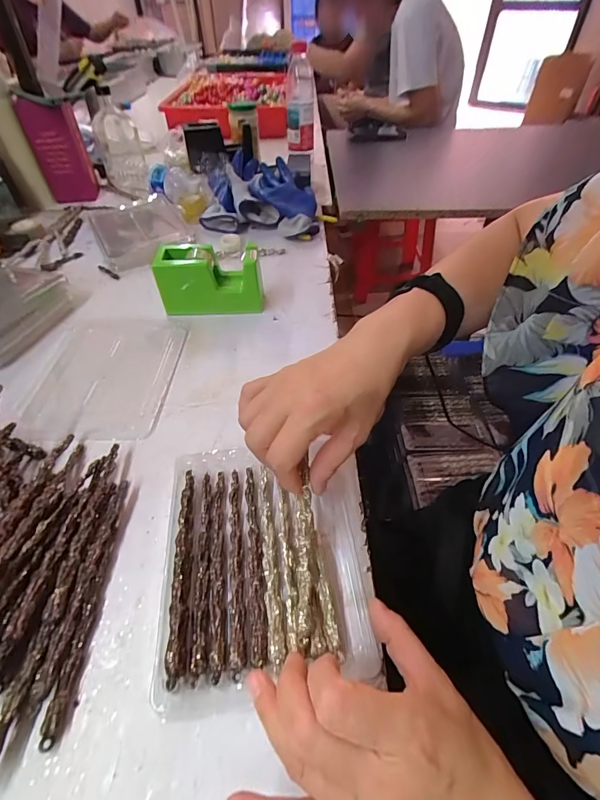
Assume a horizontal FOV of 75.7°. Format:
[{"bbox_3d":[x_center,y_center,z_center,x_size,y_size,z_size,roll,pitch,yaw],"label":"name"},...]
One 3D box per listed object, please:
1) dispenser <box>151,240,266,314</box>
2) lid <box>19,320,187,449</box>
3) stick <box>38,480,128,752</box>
[{"bbox_3d":[-0.114,-0.157,0.507,0.132,0.080,0.049,-4,48,-3],"label":"dispenser"},{"bbox_3d":[-0.222,-0.031,0.438,0.149,0.012,0.180,2,48,2],"label":"lid"},{"bbox_3d":[-0.152,0.137,0.284,0.012,0.013,0.174,-1,48,-1],"label":"stick"}]

